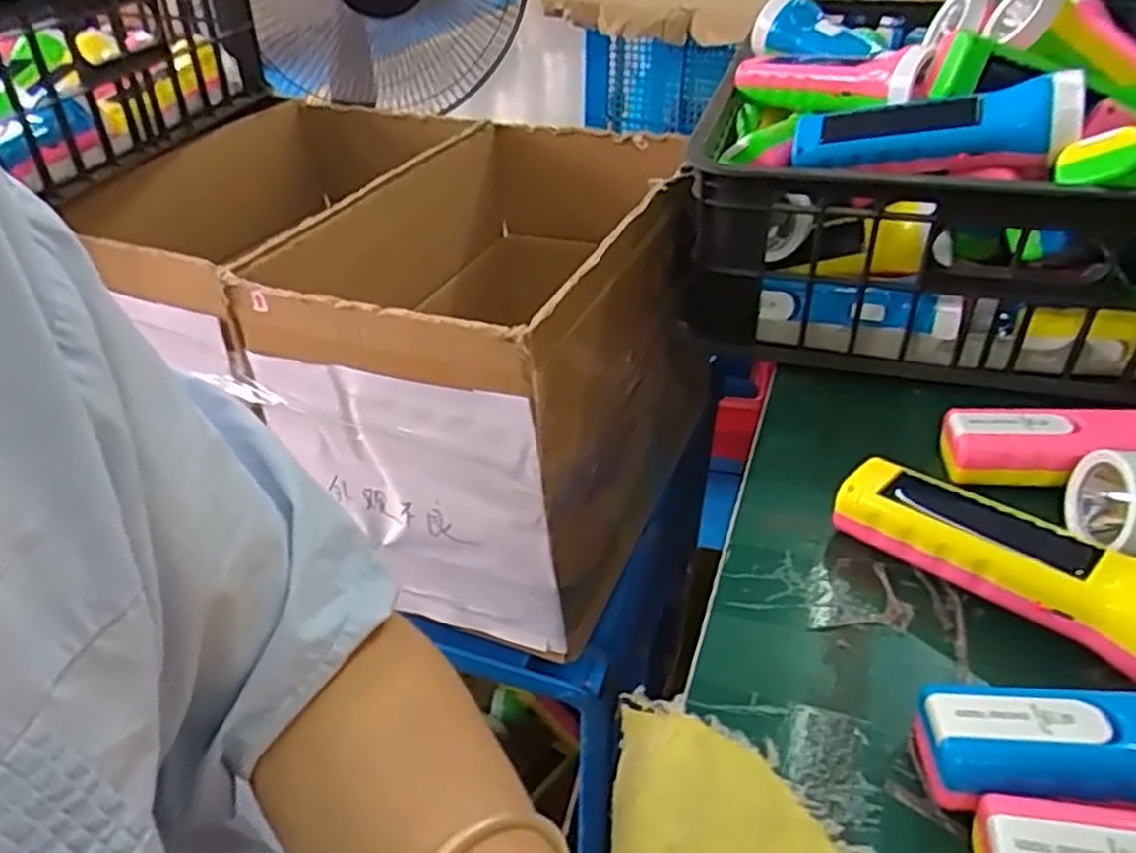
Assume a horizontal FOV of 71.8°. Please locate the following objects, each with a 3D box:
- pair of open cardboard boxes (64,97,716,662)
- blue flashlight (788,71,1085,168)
[{"bbox_3d":[-0.131,-0.094,0.664,0.453,0.241,0.357,16,41,20],"label":"pair of open cardboard boxes"},{"bbox_3d":[0.221,-0.185,0.484,0.158,0.041,0.041,5,36,29],"label":"blue flashlight"}]

